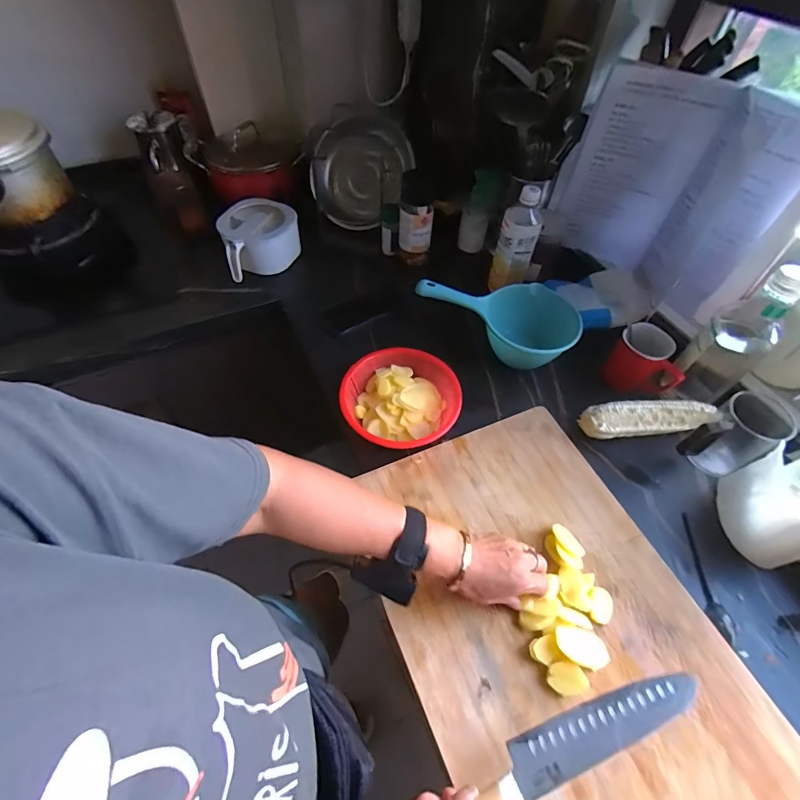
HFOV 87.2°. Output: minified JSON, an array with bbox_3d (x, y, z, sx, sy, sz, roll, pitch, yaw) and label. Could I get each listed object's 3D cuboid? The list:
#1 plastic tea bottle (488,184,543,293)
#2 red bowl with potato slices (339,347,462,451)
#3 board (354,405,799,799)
[{"bbox_3d":[0.206,-0.279,0.738,0.065,0.180,0.053,15,56,9],"label":"plastic tea bottle"},{"bbox_3d":[0.003,0.006,0.640,0.167,0.071,0.163,1,55,-1],"label":"red bowl with potato slices"},{"bbox_3d":[0.171,0.248,0.487,0.334,0.014,0.492,-19,58,-15],"label":"board"}]

